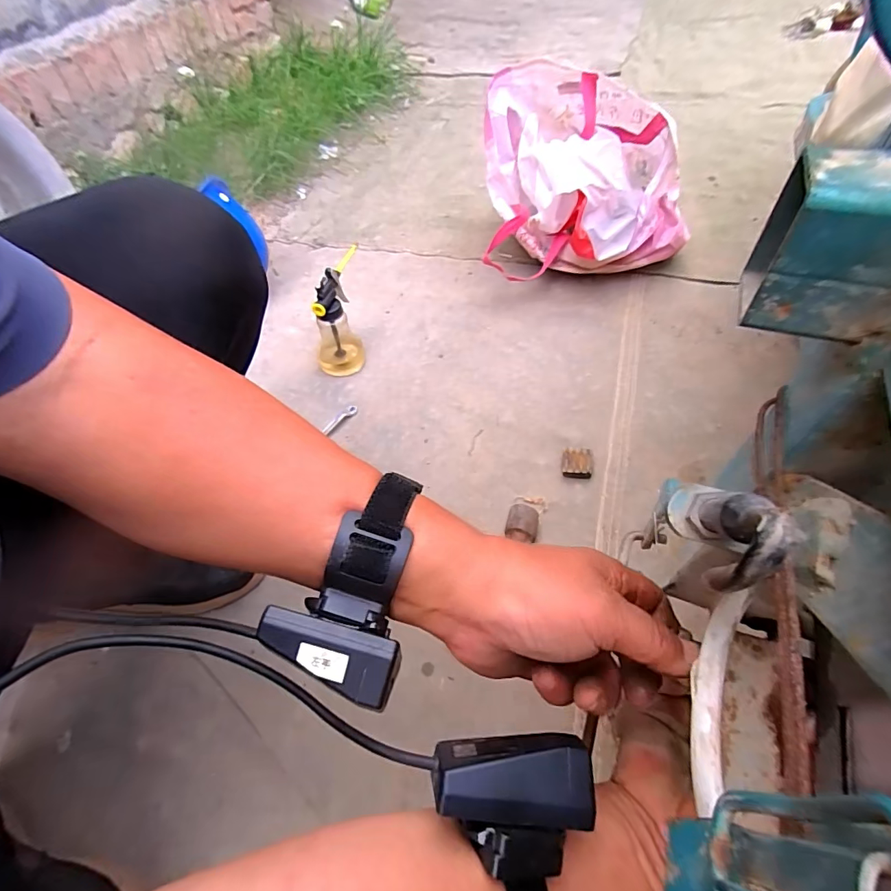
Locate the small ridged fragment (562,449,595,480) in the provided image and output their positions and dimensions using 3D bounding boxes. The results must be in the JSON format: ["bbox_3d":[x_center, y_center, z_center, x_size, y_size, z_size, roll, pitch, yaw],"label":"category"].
[{"bbox_3d":[0.181,0.024,0.618,0.042,0.016,0.036,2,55,7],"label":"small ridged fragment"}]

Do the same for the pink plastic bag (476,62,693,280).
[{"bbox_3d":[0.240,-0.458,0.778,0.334,0.242,0.248,-2,54,4],"label":"pink plastic bag"}]

